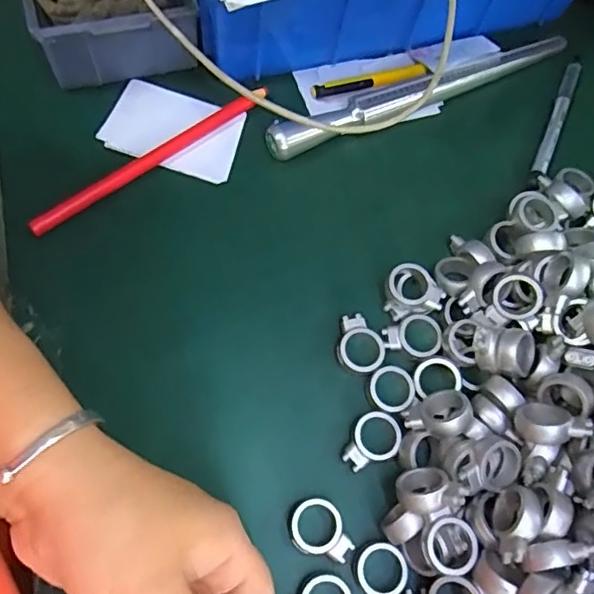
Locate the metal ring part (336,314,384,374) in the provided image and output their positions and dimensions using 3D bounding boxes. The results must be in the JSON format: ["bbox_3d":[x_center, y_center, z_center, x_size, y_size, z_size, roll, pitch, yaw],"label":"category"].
[{"bbox_3d":[0.034,0.027,0.317,0.026,0.006,0.034,-27,74,-12],"label":"metal ring part"}]

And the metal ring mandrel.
[{"bbox_3d":[0.086,-0.137,0.366,0.225,0.018,0.018,-24,73,-11],"label":"metal ring mandrel"}]

